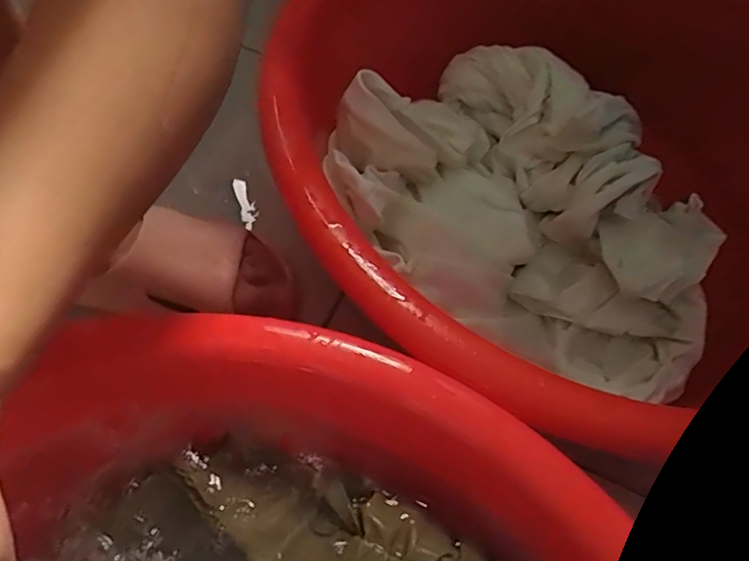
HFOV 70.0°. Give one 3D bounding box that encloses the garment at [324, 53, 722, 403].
[{"bbox_3d":[0.143,-0.076,0.455,0.331,0.122,0.257,35,63,15],"label":"garment"}]

